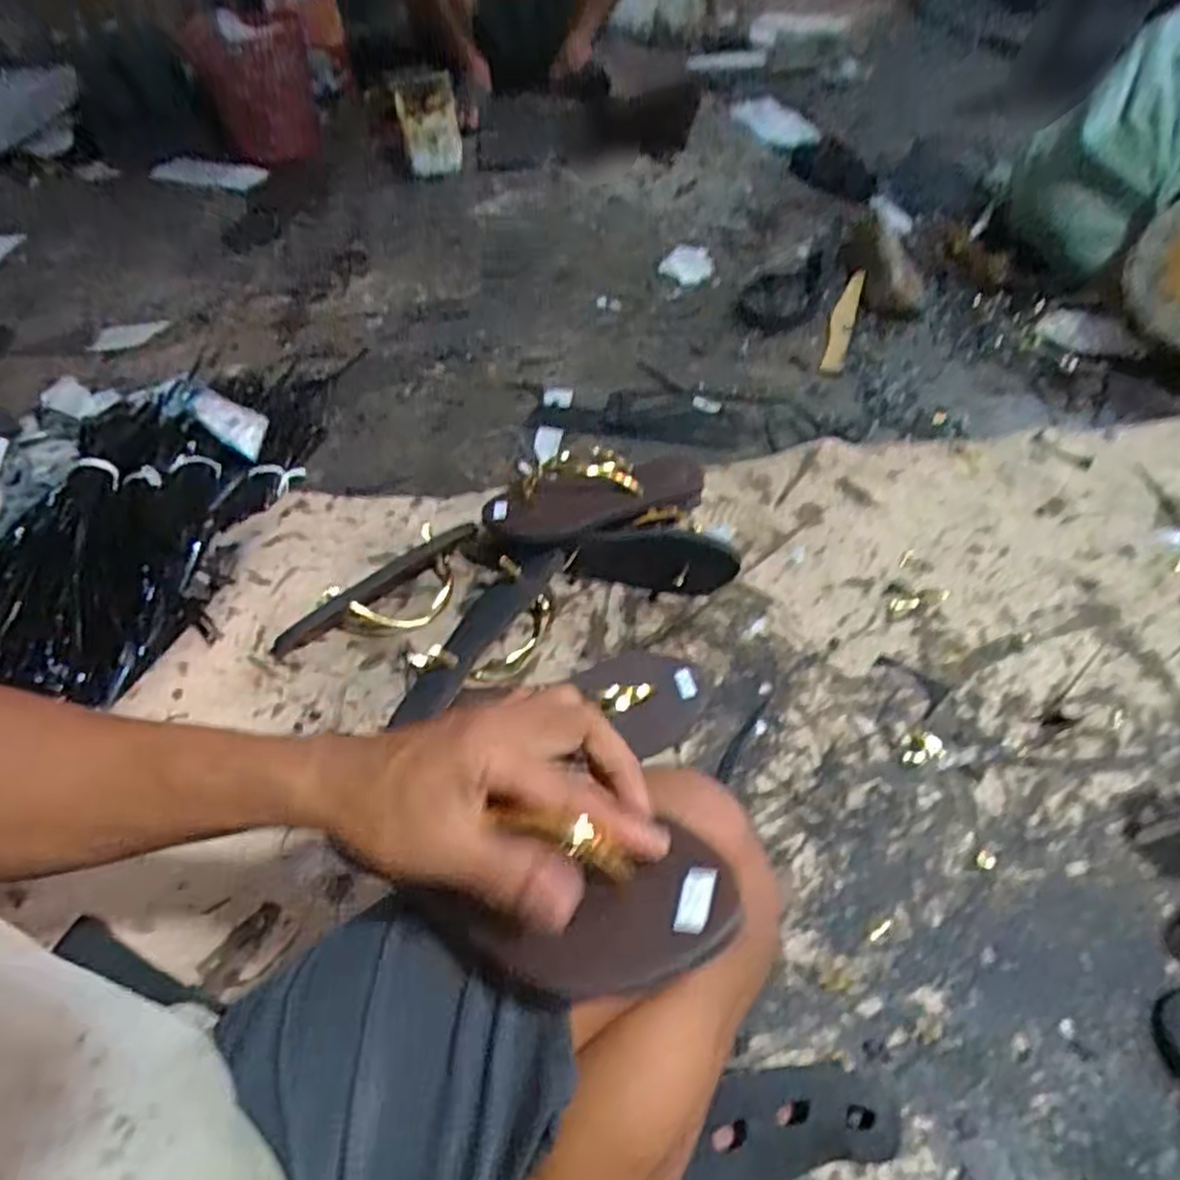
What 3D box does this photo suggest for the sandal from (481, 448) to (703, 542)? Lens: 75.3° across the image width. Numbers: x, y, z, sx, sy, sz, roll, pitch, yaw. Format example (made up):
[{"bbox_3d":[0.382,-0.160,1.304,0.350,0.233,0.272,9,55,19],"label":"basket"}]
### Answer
[{"bbox_3d":[0.001,-0.098,0.799,0.222,0.055,0.082,-15,50,-6],"label":"sandal"}]

